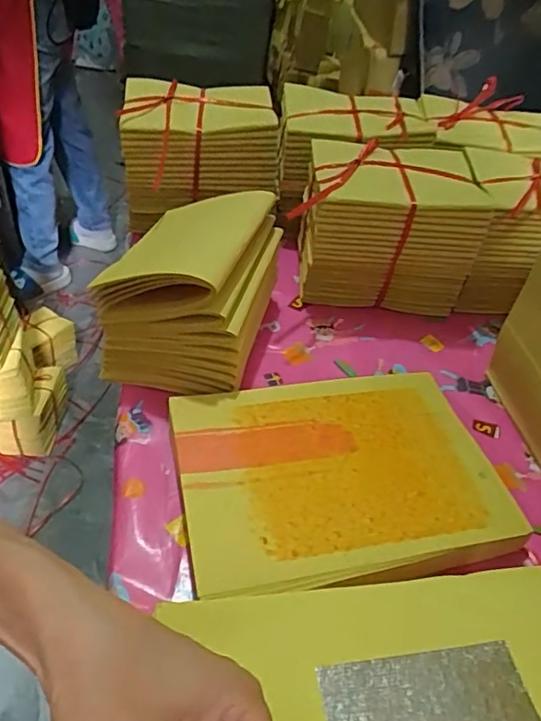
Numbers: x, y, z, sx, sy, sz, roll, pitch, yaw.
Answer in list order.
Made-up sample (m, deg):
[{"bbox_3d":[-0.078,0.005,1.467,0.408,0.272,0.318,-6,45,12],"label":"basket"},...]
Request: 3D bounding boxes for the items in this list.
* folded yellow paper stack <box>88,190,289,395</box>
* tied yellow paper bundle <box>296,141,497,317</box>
[{"bbox_3d":[-0.063,-0.068,0.501,0.120,0.102,0.172,14,45,6],"label":"folded yellow paper stack"},{"bbox_3d":[0.119,-0.142,0.586,0.173,0.134,0.120,4,44,-4],"label":"tied yellow paper bundle"}]

